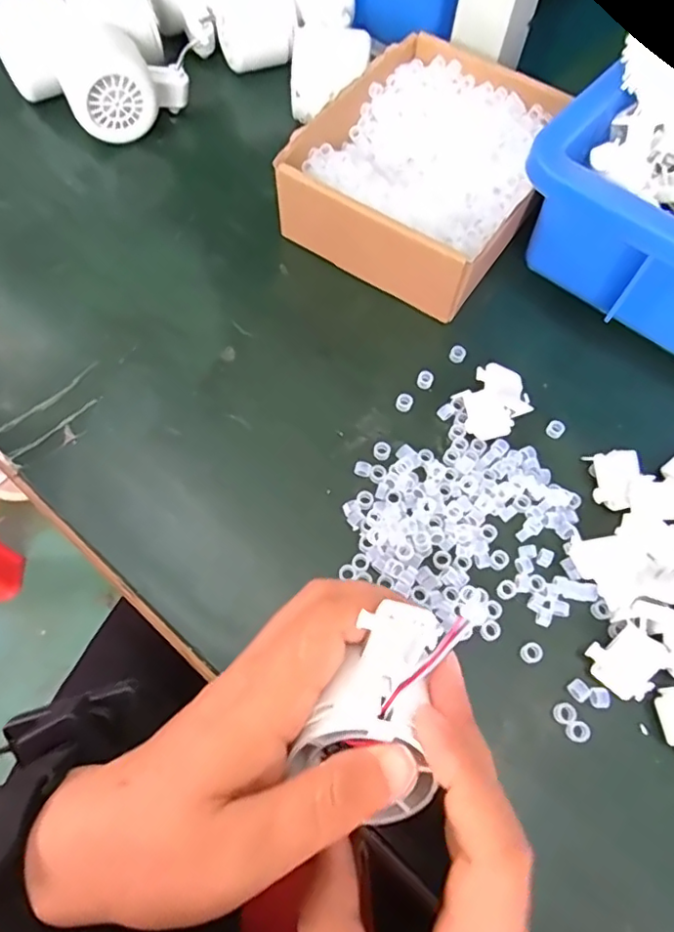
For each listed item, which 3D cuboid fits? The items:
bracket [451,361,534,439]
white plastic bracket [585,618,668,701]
[{"bbox_3d":[0.088,-0.036,0.323,0.046,0.009,0.036,-42,75,-14],"label":"bracket"},{"bbox_3d":[0.135,0.090,0.266,0.029,0.005,0.031,39,75,14],"label":"white plastic bracket"}]

